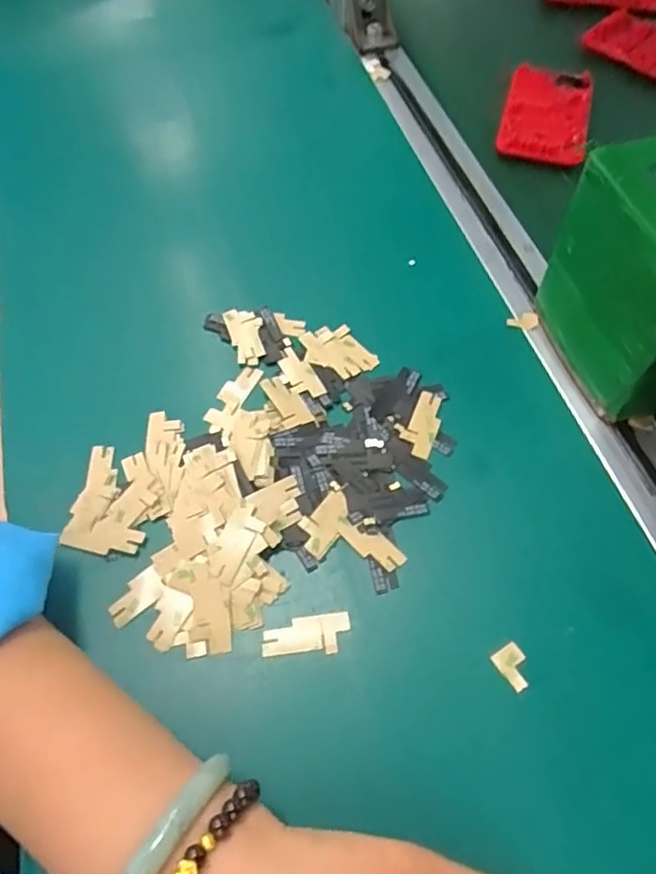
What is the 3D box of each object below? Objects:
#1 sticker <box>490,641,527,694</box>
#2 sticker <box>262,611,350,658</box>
[{"bbox_3d":[0.083,0.102,0.277,0.013,0.004,0.019,-27,63,-15],"label":"sticker"},{"bbox_3d":[-0.010,0.091,0.287,0.040,0.004,0.017,-5,66,-5],"label":"sticker"}]

